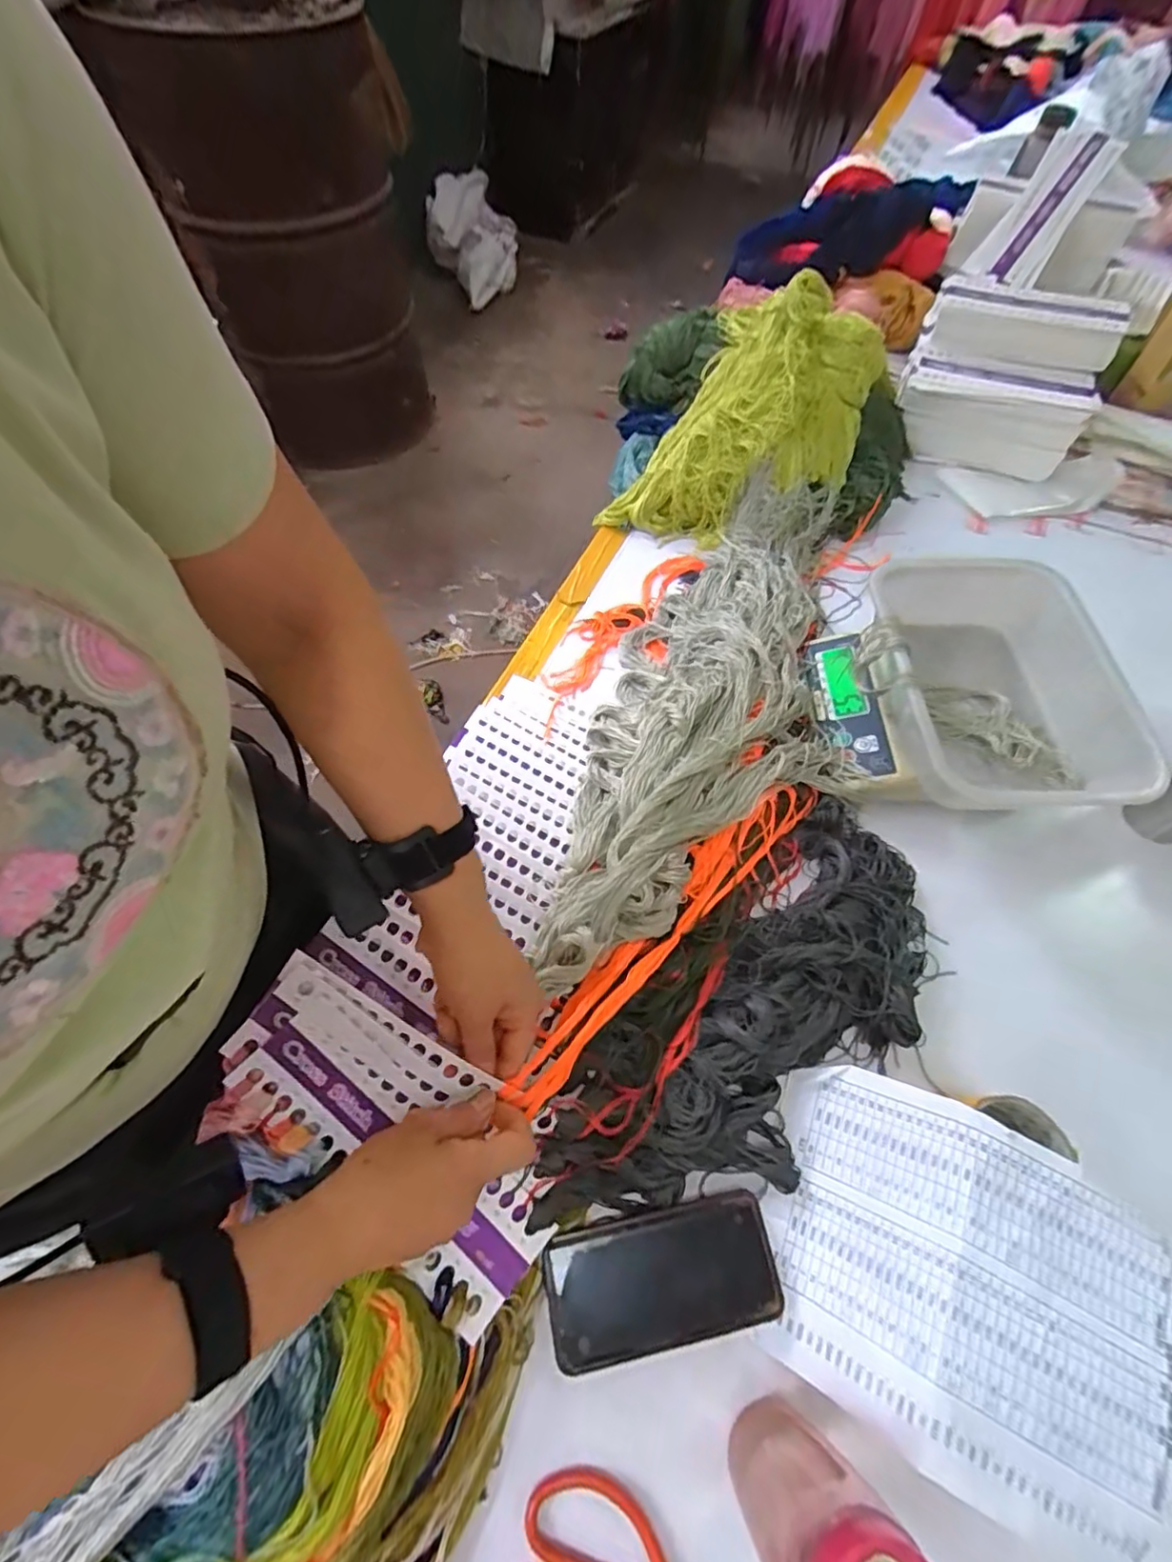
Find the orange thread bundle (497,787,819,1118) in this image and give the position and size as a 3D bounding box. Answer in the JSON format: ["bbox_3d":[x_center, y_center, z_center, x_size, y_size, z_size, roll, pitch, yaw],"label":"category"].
[{"bbox_3d":[0.078,0.120,0.537,0.048,0.035,0.385,41,61,18],"label":"orange thread bundle"}]

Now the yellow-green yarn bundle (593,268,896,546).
[{"bbox_3d":[0.220,-0.499,0.830,0.455,0.108,0.271,-45,70,-1],"label":"yellow-green yarn bundle"}]

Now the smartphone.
[{"bbox_3d":[0.056,0.365,0.447,0.164,0.018,0.078,-9,62,-8],"label":"smartphone"}]

